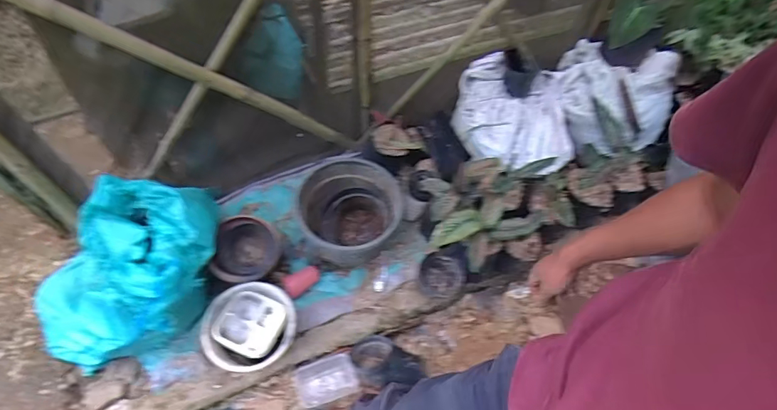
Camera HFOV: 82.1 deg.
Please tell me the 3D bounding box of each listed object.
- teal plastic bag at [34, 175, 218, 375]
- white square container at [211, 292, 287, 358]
[{"bbox_3d":[-0.726,0.185,1.259,0.462,0.408,0.412,-3,58,-4],"label":"teal plastic bag"},{"bbox_3d":[-0.399,0.339,1.284,0.172,0.041,0.170,16,59,8],"label":"white square container"}]

